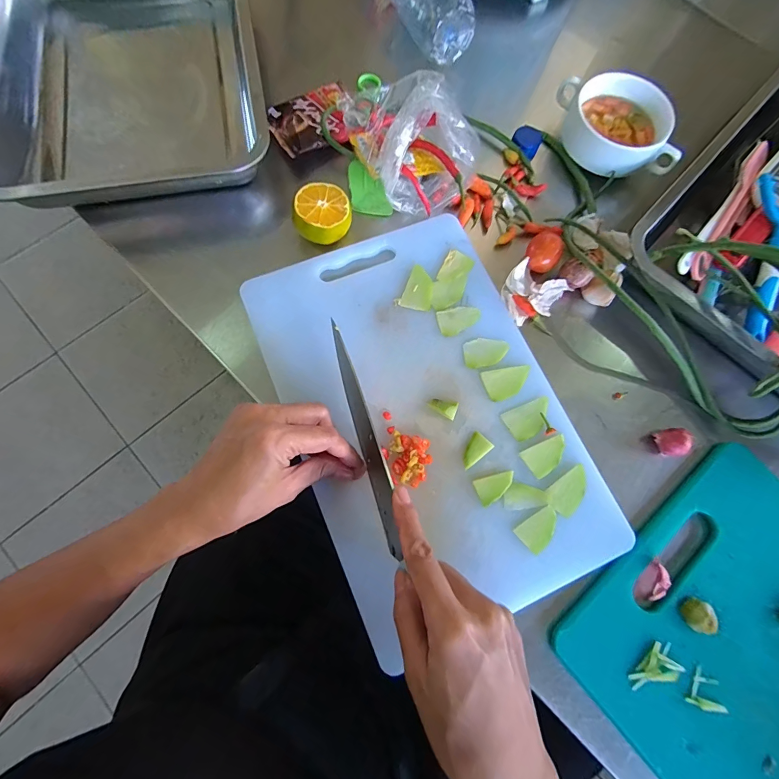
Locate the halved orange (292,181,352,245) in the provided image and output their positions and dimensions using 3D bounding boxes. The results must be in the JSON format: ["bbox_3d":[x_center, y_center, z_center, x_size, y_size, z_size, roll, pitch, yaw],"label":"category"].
[{"bbox_3d":[-0.064,-0.171,0.364,0.052,0.032,0.051,1,75,-3],"label":"halved orange"}]

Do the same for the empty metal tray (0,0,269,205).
[{"bbox_3d":[-0.284,-0.351,0.398,0.277,0.056,0.364,-12,76,-7],"label":"empty metal tray"}]

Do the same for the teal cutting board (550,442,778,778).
[{"bbox_3d":[0.333,0.252,0.290,0.245,0.017,0.363,-39,80,-12],"label":"teal cutting board"}]

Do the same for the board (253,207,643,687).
[{"bbox_3d":[0.036,0.013,0.336,0.238,0.018,0.348,-23,78,-9],"label":"board"}]

